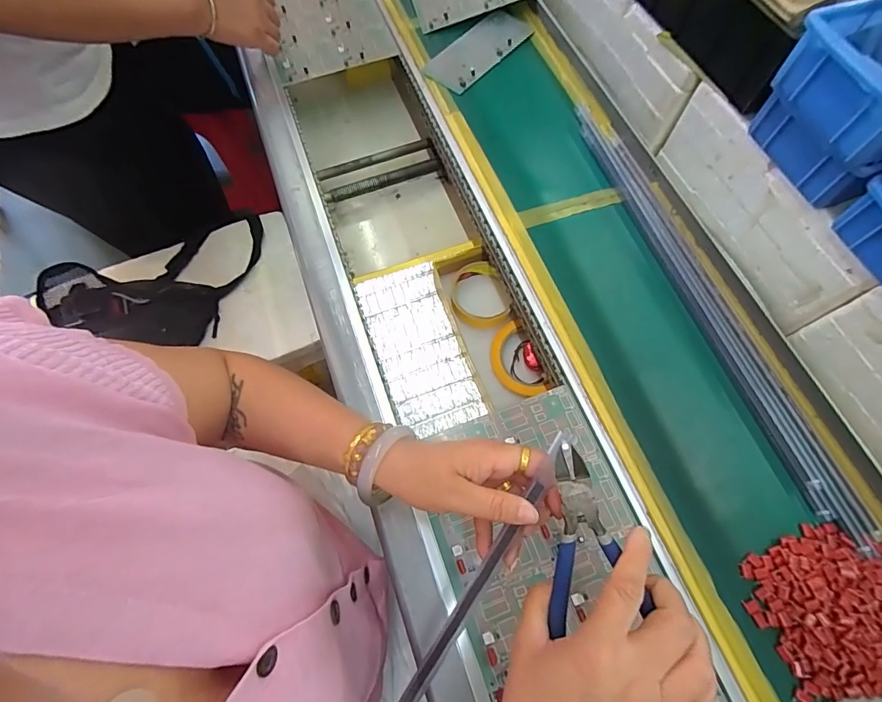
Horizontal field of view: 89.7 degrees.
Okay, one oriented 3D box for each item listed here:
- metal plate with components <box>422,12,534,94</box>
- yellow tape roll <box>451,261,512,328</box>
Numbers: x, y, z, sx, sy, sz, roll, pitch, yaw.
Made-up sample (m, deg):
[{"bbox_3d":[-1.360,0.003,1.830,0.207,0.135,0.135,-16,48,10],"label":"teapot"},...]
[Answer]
[{"bbox_3d":[0.054,-0.432,0.641,0.069,0.018,0.169,39,75,15],"label":"metal plate with components"},{"bbox_3d":[0.050,-0.073,0.575,0.072,0.034,0.084,-6,69,0],"label":"yellow tape roll"}]

